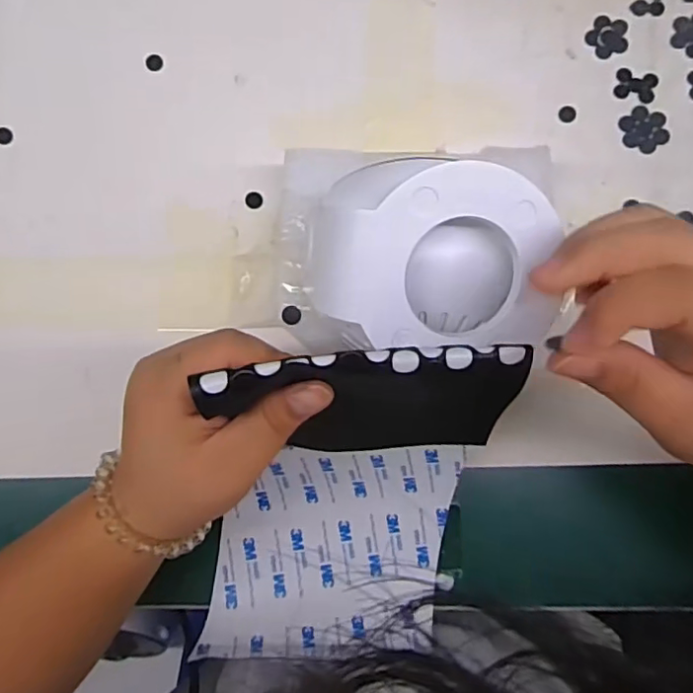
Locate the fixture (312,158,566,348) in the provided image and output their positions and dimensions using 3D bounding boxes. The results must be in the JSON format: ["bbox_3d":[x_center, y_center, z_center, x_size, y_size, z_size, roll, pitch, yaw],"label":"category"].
[{"bbox_3d":[0.033,-0.039,0.242,0.093,0.047,0.070,-4,104,-7],"label":"fixture"}]

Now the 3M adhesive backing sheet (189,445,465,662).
[{"bbox_3d":[-0.009,0.111,0.318,0.124,0.023,0.135,7,101,2],"label":"3M adhesive backing sheet"}]

